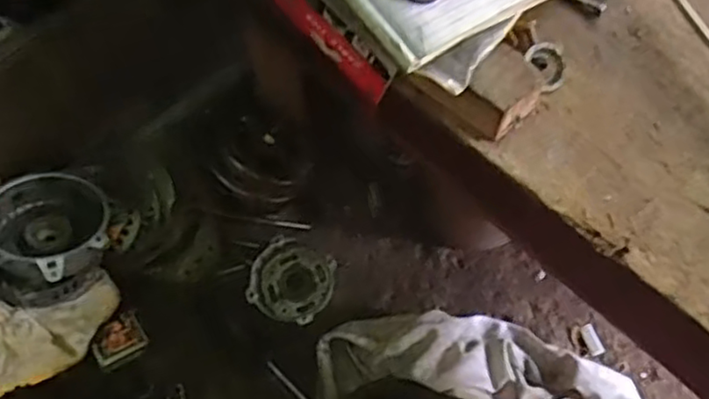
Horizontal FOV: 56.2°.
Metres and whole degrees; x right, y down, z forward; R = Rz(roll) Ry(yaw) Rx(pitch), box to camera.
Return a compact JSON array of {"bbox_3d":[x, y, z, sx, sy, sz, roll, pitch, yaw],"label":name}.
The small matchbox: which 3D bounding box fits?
[{"bbox_3d":[-0.231,0.138,0.653,0.051,0.008,0.039,-29,92,-36],"label":"small matchbox"}]

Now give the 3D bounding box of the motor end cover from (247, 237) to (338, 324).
[{"bbox_3d":[-0.066,0.084,0.699,0.085,0.028,0.085,33,71,13],"label":"motor end cover"}]

